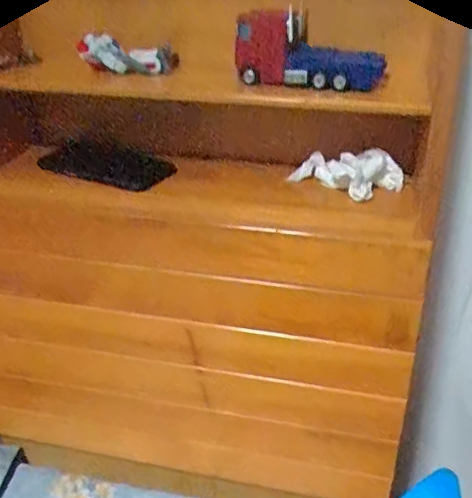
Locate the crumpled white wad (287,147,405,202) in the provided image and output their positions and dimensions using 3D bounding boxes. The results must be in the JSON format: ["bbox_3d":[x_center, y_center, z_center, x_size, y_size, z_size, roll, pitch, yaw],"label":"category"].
[{"bbox_3d":[0.124,-0.089,0.642,0.069,0.037,0.110,-24,37,-36],"label":"crumpled white wad"}]

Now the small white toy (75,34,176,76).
[{"bbox_3d":[-0.122,-0.224,0.662,0.118,0.039,0.049,2,28,-17],"label":"small white toy"}]

